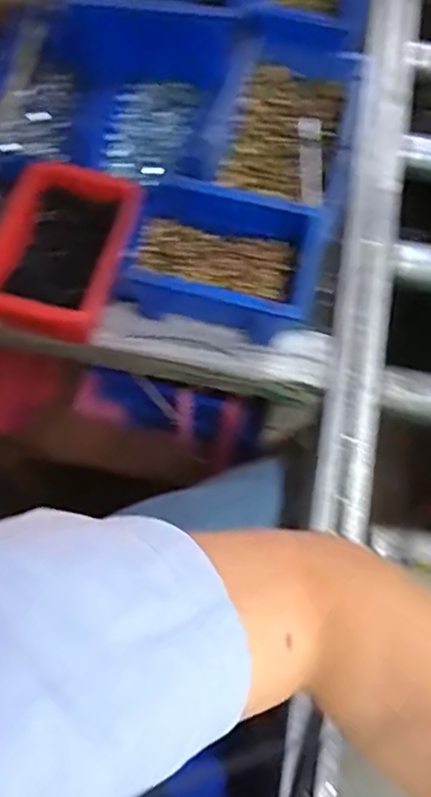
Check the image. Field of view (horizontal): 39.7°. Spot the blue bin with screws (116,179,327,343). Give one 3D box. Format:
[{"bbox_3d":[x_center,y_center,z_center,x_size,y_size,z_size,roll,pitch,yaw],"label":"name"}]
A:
[{"bbox_3d":[0.003,-0.113,0.501,0.159,0.065,0.106,19,68,5],"label":"blue bin with screws"}]

